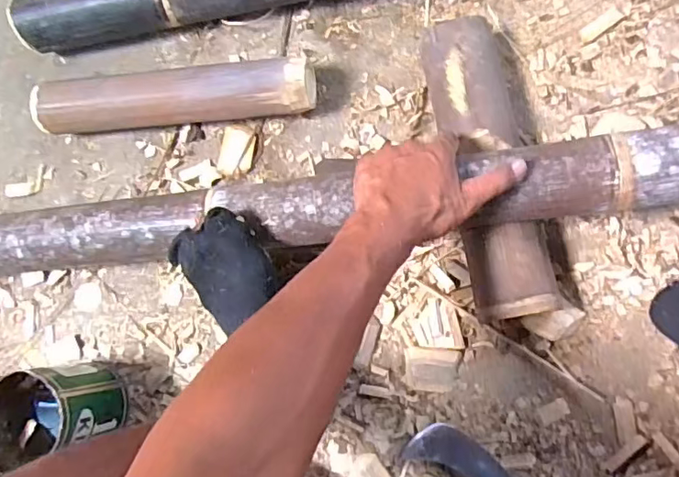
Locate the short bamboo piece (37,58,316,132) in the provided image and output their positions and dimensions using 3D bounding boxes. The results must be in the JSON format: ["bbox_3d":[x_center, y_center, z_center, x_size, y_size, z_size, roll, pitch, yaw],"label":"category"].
[{"bbox_3d":[-0.192,-0.158,0.620,0.333,0.073,0.059,-5,85,9],"label":"short bamboo piece"}]

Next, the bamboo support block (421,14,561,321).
[{"bbox_3d":[0.152,-0.074,0.560,0.077,0.063,0.306,-12,84,9],"label":"bamboo support block"}]

